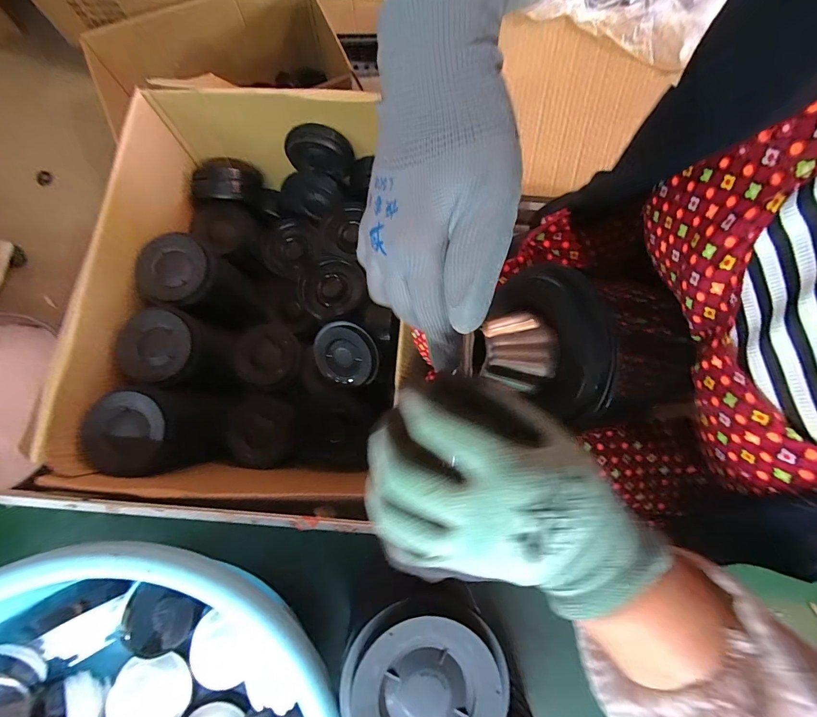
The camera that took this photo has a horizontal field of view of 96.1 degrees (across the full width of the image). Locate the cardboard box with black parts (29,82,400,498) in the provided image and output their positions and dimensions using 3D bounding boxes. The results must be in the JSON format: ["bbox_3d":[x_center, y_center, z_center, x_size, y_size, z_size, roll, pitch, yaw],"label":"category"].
[{"bbox_3d":[-0.259,-0.097,0.632,0.421,0.253,0.584,0,78,0],"label":"cardboard box with black parts"}]

